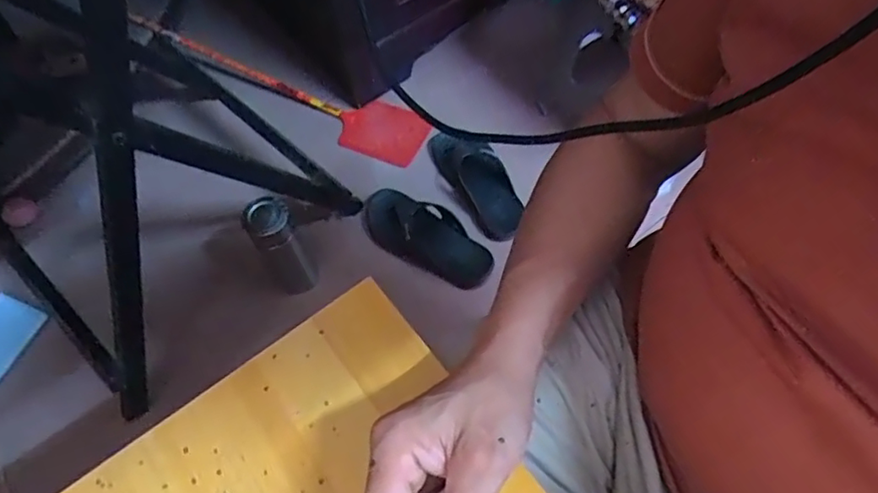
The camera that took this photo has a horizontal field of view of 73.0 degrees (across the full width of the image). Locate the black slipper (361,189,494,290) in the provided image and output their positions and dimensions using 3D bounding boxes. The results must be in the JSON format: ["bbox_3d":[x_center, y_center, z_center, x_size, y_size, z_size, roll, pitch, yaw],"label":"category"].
[{"bbox_3d":[-0.027,-0.017,1.002,0.249,0.048,0.118,29,66,17],"label":"black slipper"}]

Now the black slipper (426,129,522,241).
[{"bbox_3d":[0.069,-0.120,1.034,0.097,0.045,0.242,-25,63,-11],"label":"black slipper"}]

